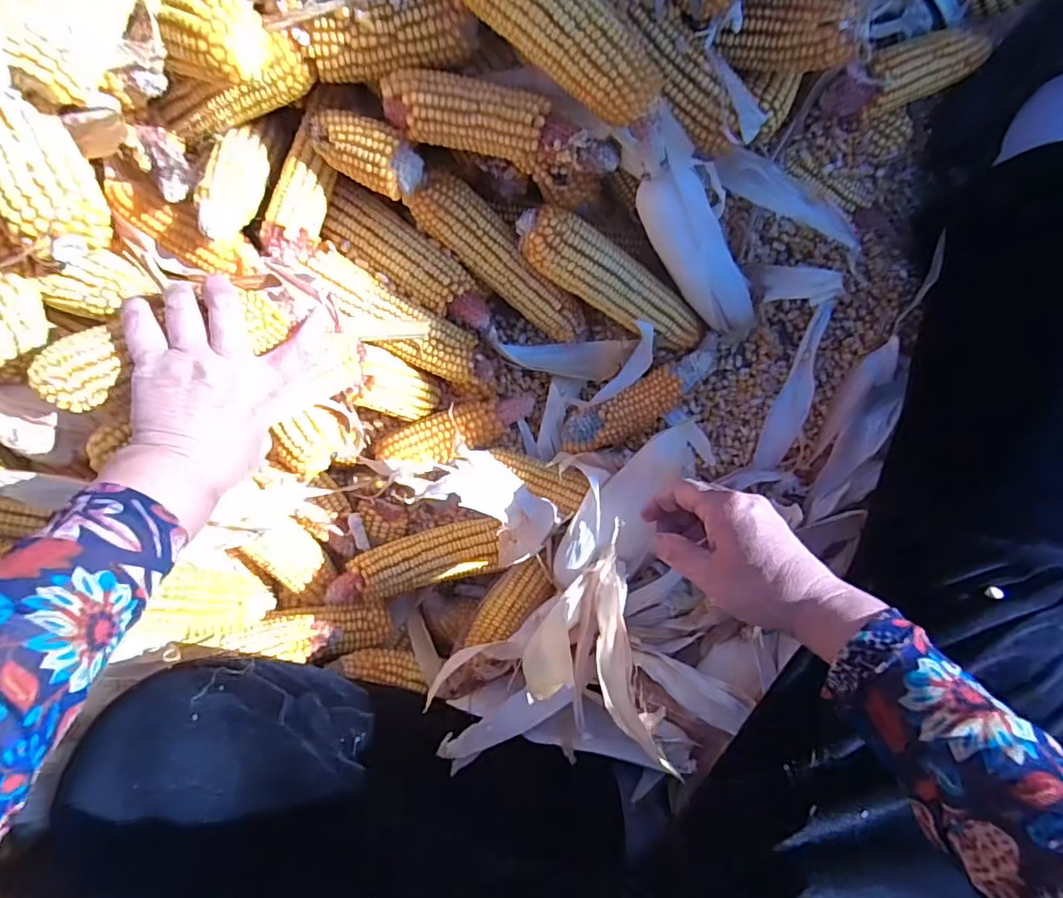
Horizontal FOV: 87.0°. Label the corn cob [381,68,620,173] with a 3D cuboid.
[{"bbox_3d":[-0.023,-0.235,0.407,0.178,0.043,0.045,17,91,3],"label":"corn cob"}]

